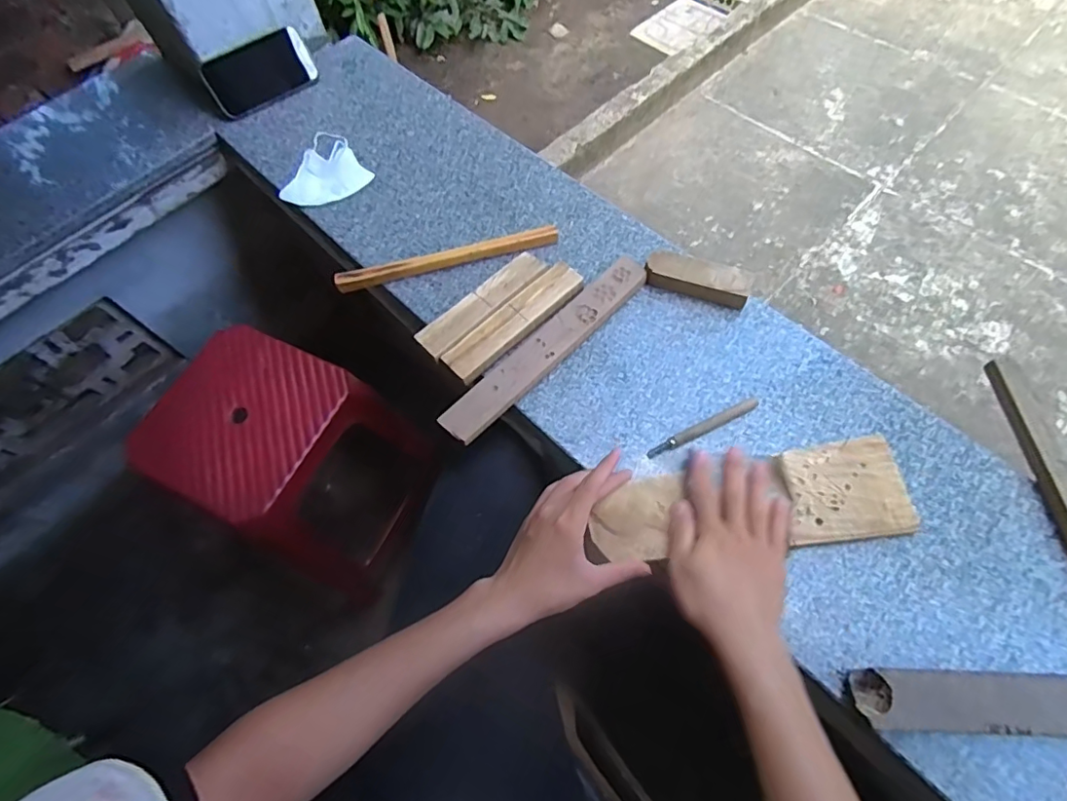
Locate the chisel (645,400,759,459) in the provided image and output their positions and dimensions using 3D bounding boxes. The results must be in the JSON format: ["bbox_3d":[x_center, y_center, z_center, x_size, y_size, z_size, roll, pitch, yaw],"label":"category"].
[{"bbox_3d":[0.182,0.028,0.581,0.132,0.010,0.013,-25,65,-8],"label":"chisel"}]

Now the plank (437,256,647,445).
[{"bbox_3d":[0.019,-0.063,0.627,0.043,0.021,0.301,40,73,20],"label":"plank"}]

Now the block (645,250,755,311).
[{"bbox_3d":[0.197,-0.146,0.654,0.121,0.030,0.039,16,66,12],"label":"block"}]

